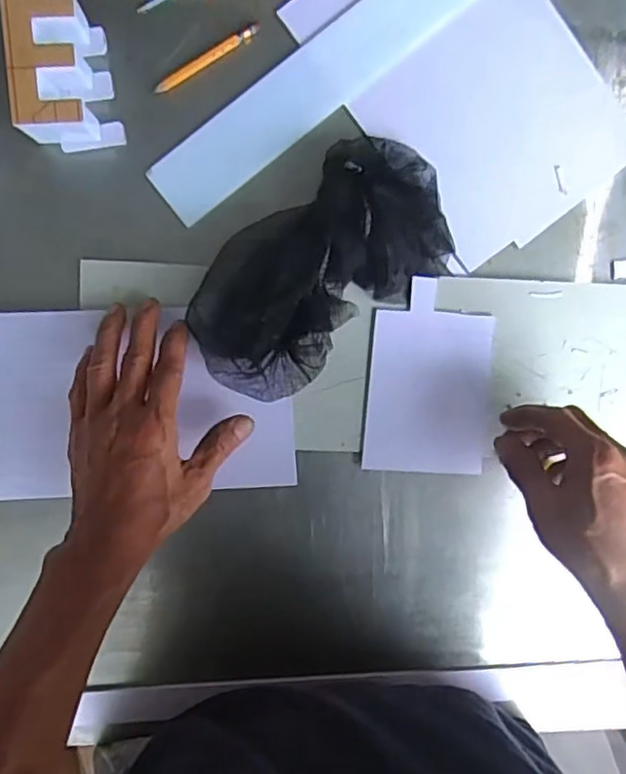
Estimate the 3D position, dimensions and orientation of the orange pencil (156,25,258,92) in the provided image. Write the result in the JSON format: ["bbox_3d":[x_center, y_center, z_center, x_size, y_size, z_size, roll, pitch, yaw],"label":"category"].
[{"bbox_3d":[-0.078,-0.243,0.466,0.087,0.004,0.010,-32,95,0],"label":"orange pencil"}]

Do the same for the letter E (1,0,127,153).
[{"bbox_3d":[-0.177,-0.217,0.440,0.062,0.046,0.086,-11,95,-2],"label":"letter E"}]

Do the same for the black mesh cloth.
[{"bbox_3d":[0.007,-0.087,0.461,0.208,0.043,0.114,-37,96,0],"label":"black mesh cloth"}]

